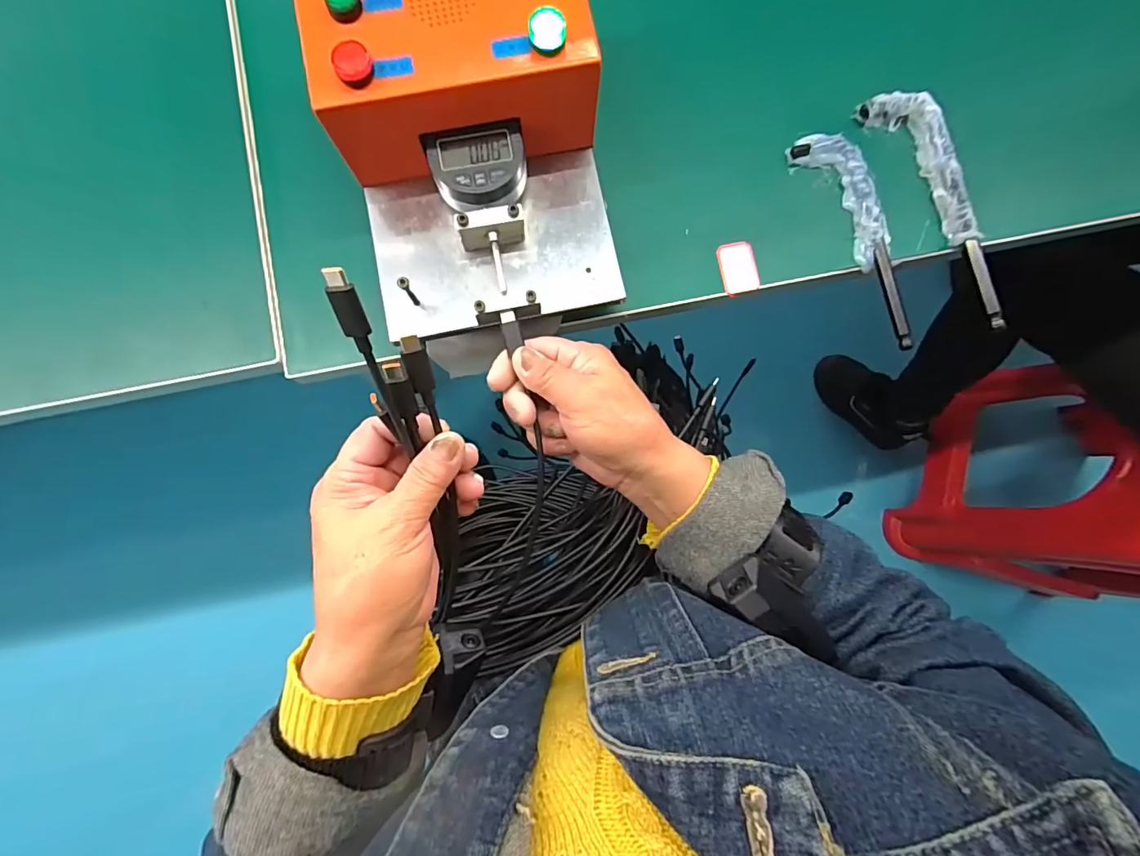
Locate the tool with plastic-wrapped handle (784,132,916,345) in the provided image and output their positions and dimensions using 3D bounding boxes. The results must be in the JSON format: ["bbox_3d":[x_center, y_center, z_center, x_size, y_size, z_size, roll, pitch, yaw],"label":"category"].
[{"bbox_3d":[0.204,-0.135,0.337,0.038,0.011,0.157,-27,85,-4],"label":"tool with plastic-wrapped handle"}]

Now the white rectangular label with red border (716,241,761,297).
[{"bbox_3d":[0.116,-0.110,0.338,0.024,0.004,0.036,-14,84,-2],"label":"white rectangular label with red border"}]

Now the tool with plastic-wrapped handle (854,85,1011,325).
[{"bbox_3d":[0.261,-0.156,0.338,0.039,0.017,0.176,-26,85,-3],"label":"tool with plastic-wrapped handle"}]

